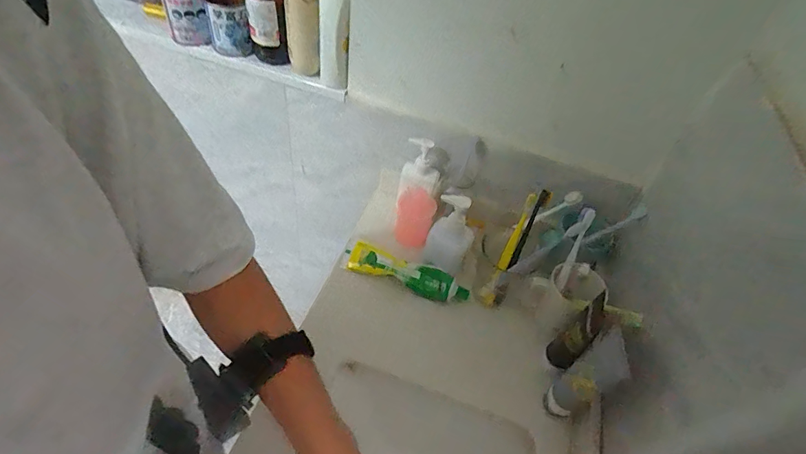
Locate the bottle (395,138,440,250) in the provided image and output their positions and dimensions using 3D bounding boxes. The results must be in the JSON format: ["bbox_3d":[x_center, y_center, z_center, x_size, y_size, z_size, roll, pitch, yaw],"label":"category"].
[{"bbox_3d":[0.023,-0.053,0.697,0.065,0.187,0.047,9,21,3],"label":"bottle"}]

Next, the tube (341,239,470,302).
[{"bbox_3d":[0.004,0.071,0.646,0.195,0.032,0.042,19,49,7],"label":"tube"}]

